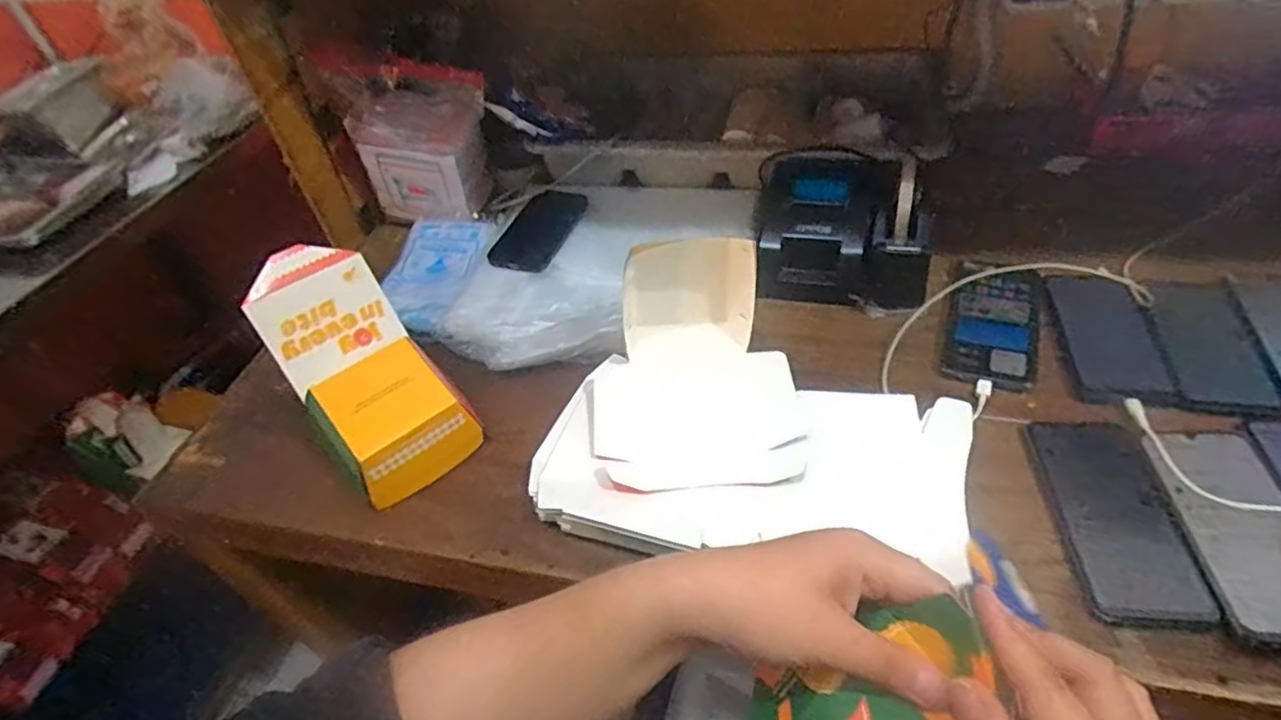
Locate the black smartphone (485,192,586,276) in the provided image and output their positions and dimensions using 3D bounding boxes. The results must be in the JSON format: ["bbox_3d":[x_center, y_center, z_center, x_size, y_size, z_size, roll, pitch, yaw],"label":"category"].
[{"bbox_3d":[-0.119,-0.151,0.755,0.069,0.009,0.126,28,68,7],"label":"black smartphone"}]

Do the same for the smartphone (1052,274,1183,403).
[{"bbox_3d":[0.422,-0.019,0.580,0.080,0.006,0.158,7,46,15],"label":"smartphone"}]

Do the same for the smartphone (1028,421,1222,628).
[{"bbox_3d":[0.343,0.110,0.467,0.075,0.005,0.158,1,45,9],"label":"smartphone"}]

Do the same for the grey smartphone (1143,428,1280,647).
[{"bbox_3d":[0.416,0.113,0.446,0.070,0.016,0.166,2,49,9],"label":"grey smartphone"}]

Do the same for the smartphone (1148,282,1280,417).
[{"bbox_3d":[0.503,-0.015,0.572,0.072,0.008,0.165,9,47,17],"label":"smartphone"}]

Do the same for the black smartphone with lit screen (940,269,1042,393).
[{"bbox_3d":[0.334,-0.034,0.608,0.074,0.009,0.158,16,52,20],"label":"black smartphone with lit screen"}]

